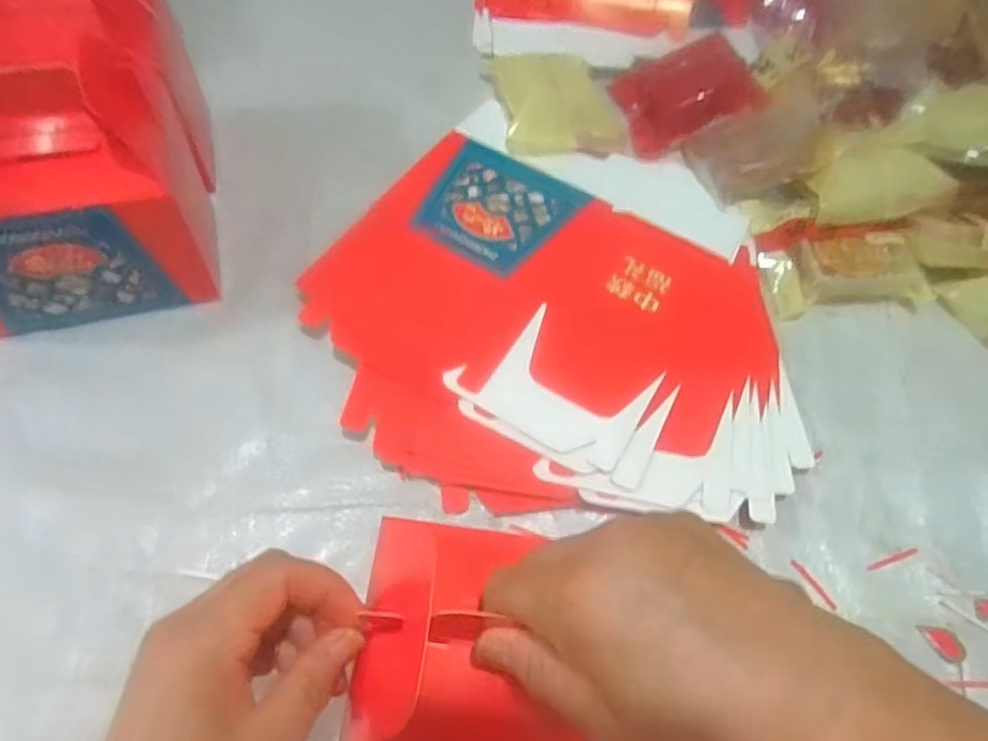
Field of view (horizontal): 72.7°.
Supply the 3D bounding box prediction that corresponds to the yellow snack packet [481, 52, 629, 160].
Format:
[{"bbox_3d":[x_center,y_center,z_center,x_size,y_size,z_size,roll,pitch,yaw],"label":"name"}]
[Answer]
[{"bbox_3d":[0.057,-0.248,0.591,0.105,0.029,0.117,-8,65,-7],"label":"yellow snack packet"}]

